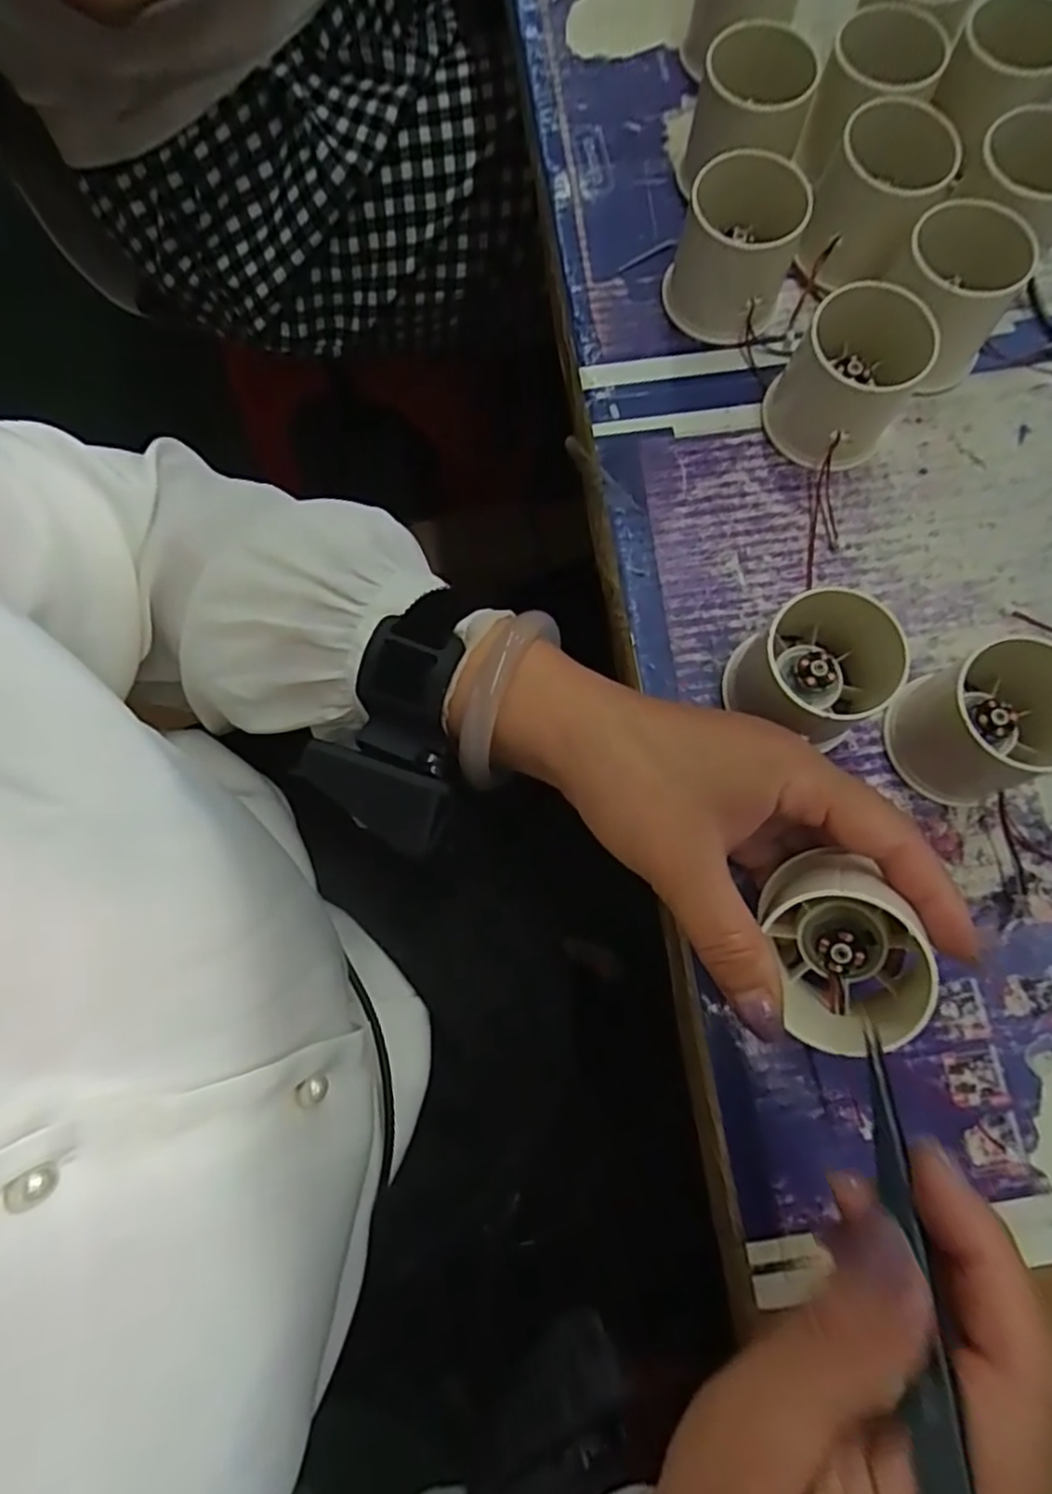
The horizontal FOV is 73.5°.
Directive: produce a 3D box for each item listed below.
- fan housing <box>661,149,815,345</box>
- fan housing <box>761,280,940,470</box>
[{"bbox_3d":[0.094,-0.224,0.318,0.055,0.051,0.051,16,78,4],"label":"fan housing"},{"bbox_3d":[0.141,-0.162,0.305,0.052,0.050,0.060,35,80,8],"label":"fan housing"}]

